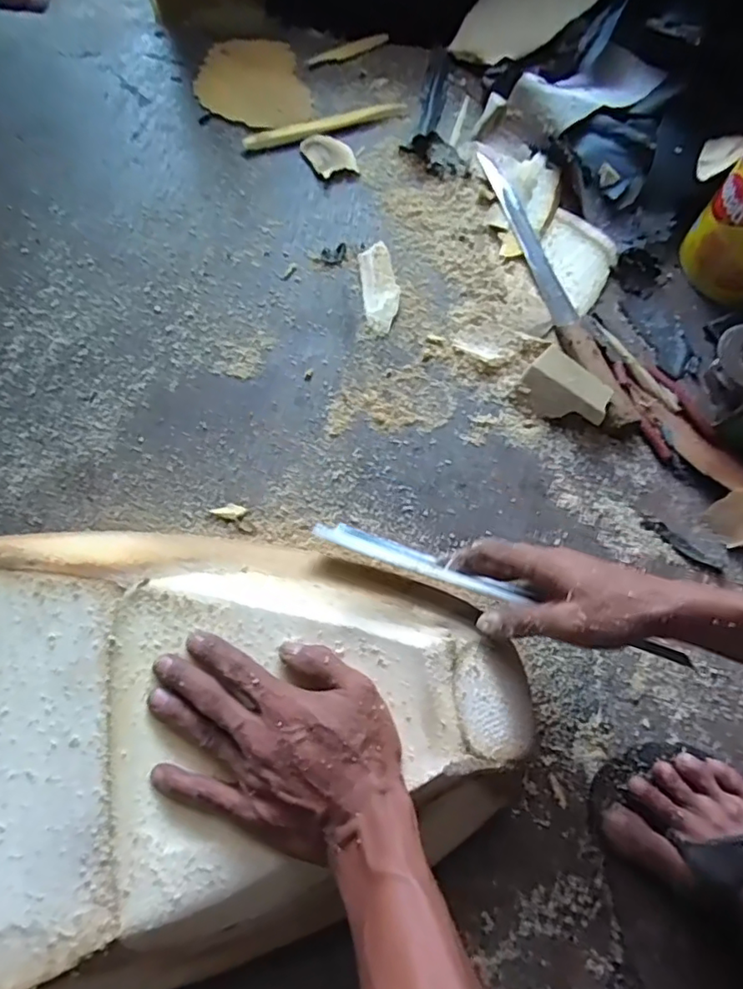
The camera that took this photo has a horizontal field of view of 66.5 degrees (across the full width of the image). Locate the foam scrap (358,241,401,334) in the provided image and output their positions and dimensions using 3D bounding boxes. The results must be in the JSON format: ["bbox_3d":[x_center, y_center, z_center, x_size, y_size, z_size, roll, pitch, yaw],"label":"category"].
[{"bbox_3d":[0.010,-0.251,0.683,0.044,0.006,0.125,-4,69,-5],"label":"foam scrap"}]

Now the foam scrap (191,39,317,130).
[{"bbox_3d":[-0.172,-0.586,0.793,0.149,0.025,0.181,-18,71,-10],"label":"foam scrap"}]

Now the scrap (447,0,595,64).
[{"bbox_3d":[0.240,-0.755,0.880,0.132,0.183,0.035,27,61,-26],"label":"scrap"}]

